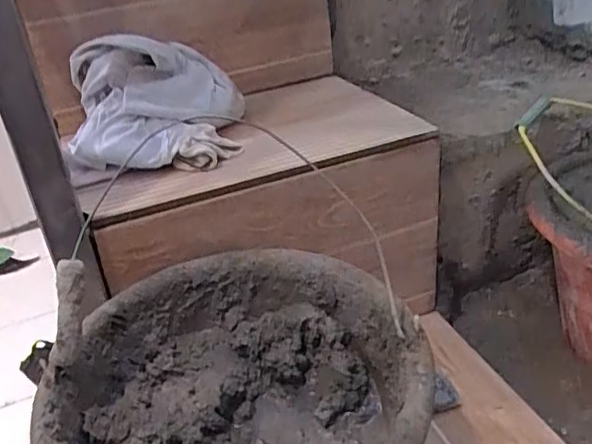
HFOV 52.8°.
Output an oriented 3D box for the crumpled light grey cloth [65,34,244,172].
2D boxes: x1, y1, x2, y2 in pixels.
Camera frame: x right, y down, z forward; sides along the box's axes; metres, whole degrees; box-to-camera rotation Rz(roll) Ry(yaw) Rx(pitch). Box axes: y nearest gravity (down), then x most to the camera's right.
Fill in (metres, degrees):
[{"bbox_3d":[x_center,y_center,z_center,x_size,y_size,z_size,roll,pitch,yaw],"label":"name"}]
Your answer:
[{"bbox_3d":[-0.153,-0.134,0.624,0.177,0.099,0.181,-7,31,-1],"label":"crumpled light grey cloth"}]

